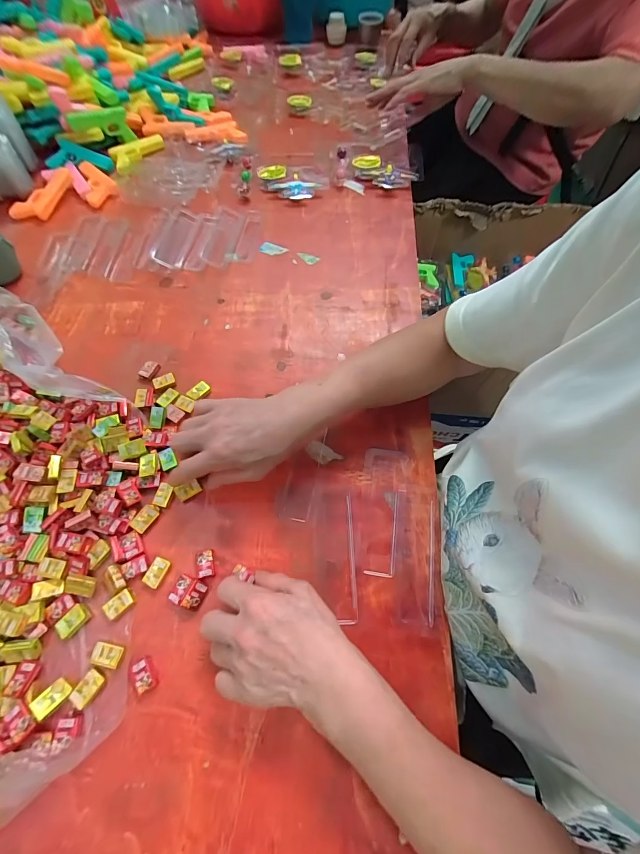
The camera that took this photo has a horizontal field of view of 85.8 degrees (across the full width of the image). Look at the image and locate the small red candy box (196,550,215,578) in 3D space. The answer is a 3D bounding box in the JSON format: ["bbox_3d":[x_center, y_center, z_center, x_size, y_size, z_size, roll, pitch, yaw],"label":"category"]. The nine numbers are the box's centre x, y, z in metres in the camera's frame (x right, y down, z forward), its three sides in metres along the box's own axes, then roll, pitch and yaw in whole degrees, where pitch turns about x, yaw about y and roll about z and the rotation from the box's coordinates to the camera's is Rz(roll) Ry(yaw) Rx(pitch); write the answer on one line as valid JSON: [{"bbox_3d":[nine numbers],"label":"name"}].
[{"bbox_3d":[-0.114,0.136,0.343,0.015,0.009,0.024,-12,64,-7],"label":"small red candy box"}]

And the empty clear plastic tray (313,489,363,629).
[{"bbox_3d":[0.017,0.125,0.346,0.044,0.010,0.129,-1,63,-1],"label":"empty clear plastic tray"}]

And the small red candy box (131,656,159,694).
[{"bbox_3d":[-0.153,0.216,0.300,0.019,0.008,0.026,-28,67,-14],"label":"small red candy box"}]

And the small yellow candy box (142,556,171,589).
[{"bbox_3d":[-0.160,0.143,0.338,0.018,0.006,0.026,19,65,9],"label":"small yellow candy box"}]

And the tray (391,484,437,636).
[{"bbox_3d":[0.096,0.127,0.347,0.042,0.009,0.138,9,64,4],"label":"tray"}]

